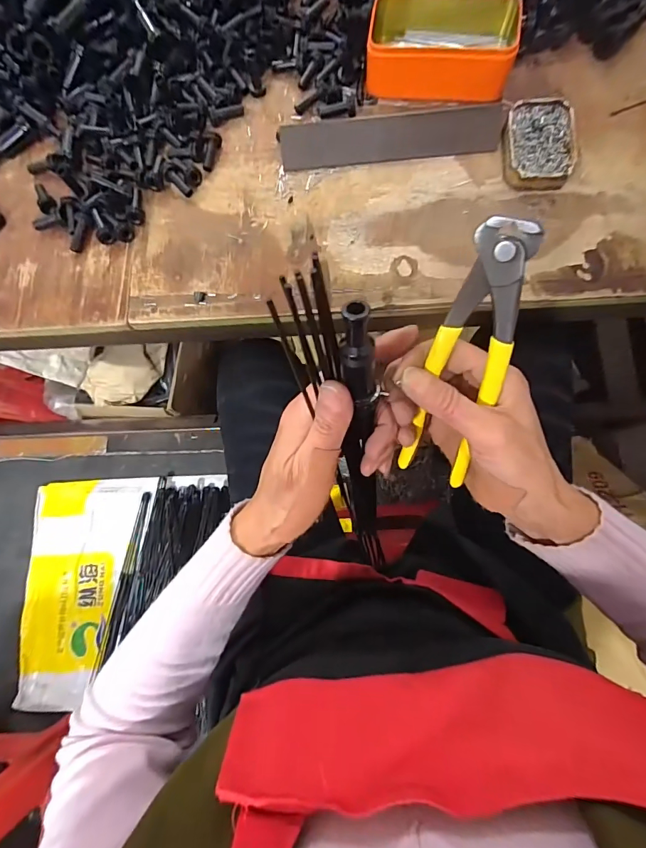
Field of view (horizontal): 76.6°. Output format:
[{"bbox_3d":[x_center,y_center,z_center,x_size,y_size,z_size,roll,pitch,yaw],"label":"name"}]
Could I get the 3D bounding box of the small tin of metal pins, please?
[{"bbox_3d":[0.212,-0.273,0.401,0.062,0.021,0.090,6,79,5],"label":"small tin of metal pins"}]

